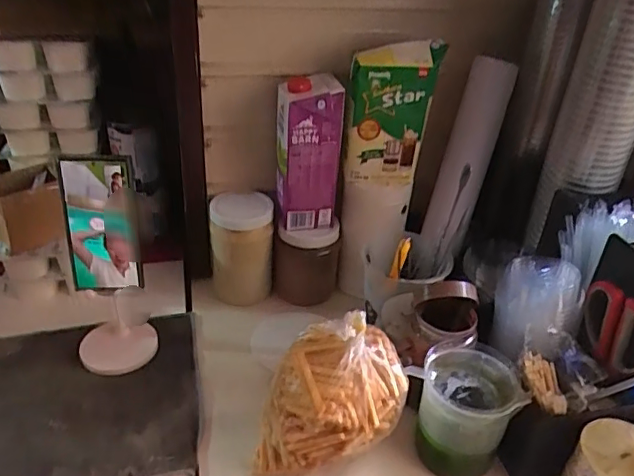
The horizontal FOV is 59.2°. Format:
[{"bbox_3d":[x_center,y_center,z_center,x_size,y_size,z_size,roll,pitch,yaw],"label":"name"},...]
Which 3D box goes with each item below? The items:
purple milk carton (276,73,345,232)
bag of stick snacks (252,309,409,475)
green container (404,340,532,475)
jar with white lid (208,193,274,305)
[{"bbox_3d":[-0.012,-0.113,0.758,0.085,0.194,0.066,0,32,-3],"label":"purple milk carton"},{"bbox_3d":[0.016,0.166,0.580,0.152,0.161,0.101,1,33,-5],"label":"bag of stick snacks"},{"bbox_3d":[0.157,0.189,0.601,0.108,0.109,0.100,-14,37,-26],"label":"green container"},{"bbox_3d":[-0.110,0.021,0.813,0.085,0.151,0.087,2,32,-1],"label":"jar with white lid"}]

